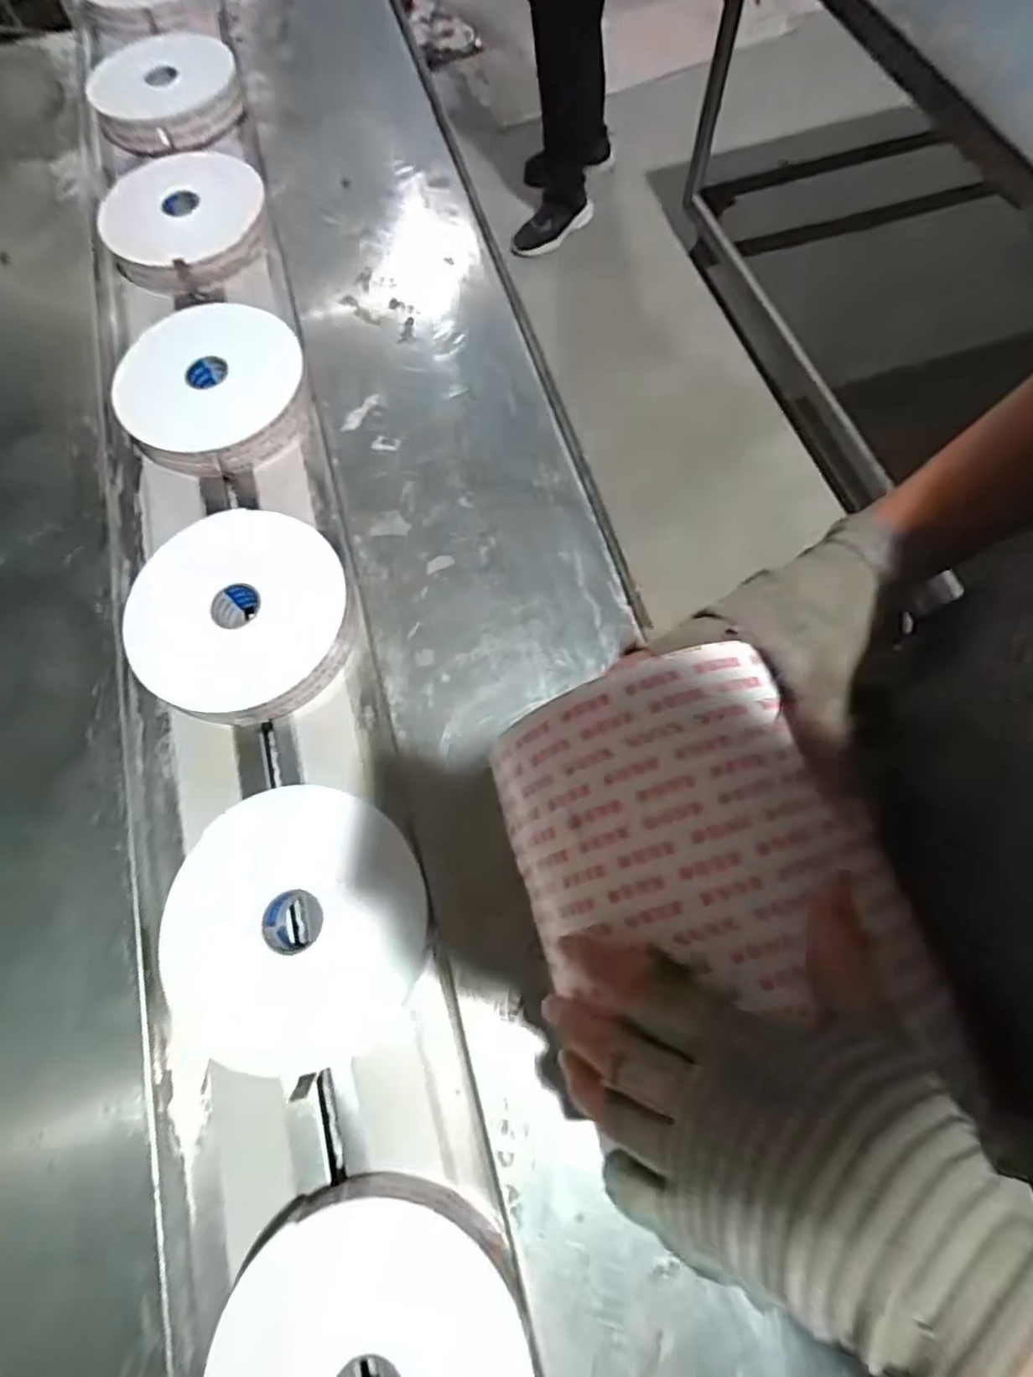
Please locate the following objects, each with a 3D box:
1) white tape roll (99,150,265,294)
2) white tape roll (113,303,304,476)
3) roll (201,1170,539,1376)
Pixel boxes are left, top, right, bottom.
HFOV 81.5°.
[{"bbox_3d":[-0.359,-0.512,0.654,0.168,0.034,0.169,0,69,1],"label":"white tape roll"},{"bbox_3d":[-0.288,-0.293,0.577,0.162,0.042,0.173,5,71,2],"label":"white tape roll"},{"bbox_3d":[-0.081,0.390,0.336,0.176,0.047,0.171,0,69,1],"label":"roll"}]

